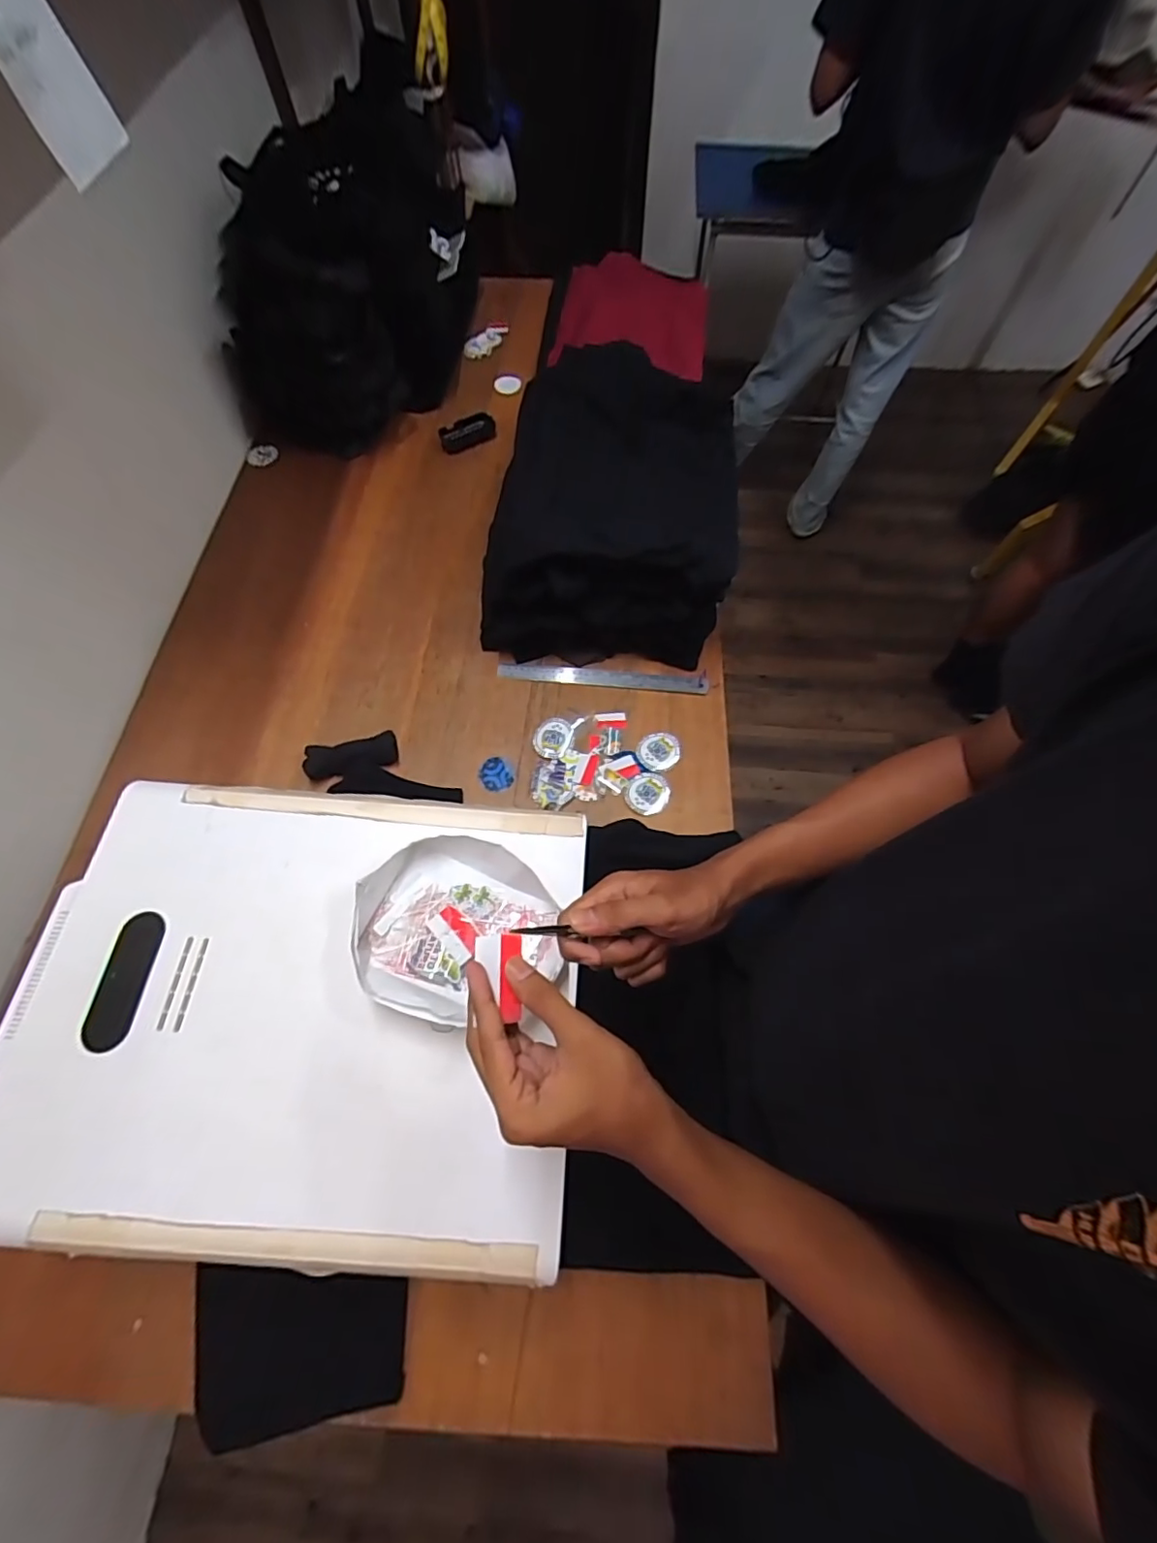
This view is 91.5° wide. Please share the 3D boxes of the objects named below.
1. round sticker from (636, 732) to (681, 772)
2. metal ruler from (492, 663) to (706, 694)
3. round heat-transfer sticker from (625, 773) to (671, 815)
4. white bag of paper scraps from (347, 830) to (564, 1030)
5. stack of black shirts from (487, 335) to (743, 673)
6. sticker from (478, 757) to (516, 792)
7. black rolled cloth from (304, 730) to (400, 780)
[{"bbox_3d":[0.118,-0.029,0.830,0.063,0.005,0.059,1,77,-5],"label":"round sticker"},{"bbox_3d":[0.039,-0.148,0.882,0.323,0.007,0.033,4,64,0],"label":"metal ruler"},{"bbox_3d":[0.099,0.030,0.803,0.060,0.005,0.063,1,65,-1],"label":"round heat-transfer sticker"},{"bbox_3d":[-0.113,0.143,0.536,0.184,0.052,0.166,3,65,0],"label":"white bag of paper scraps"},{"bbox_3d":[0.061,-0.444,0.917,0.381,0.190,0.532,8,65,2],"label":"stack of black shirts"},{"bbox_3d":[-0.118,0.004,0.812,0.050,0.004,0.050,-1,73,2],"label":"sticker"},{"bbox_3d":[-0.324,-0.022,0.805,0.127,0.023,0.048,-12,66,-7],"label":"black rolled cloth"}]

